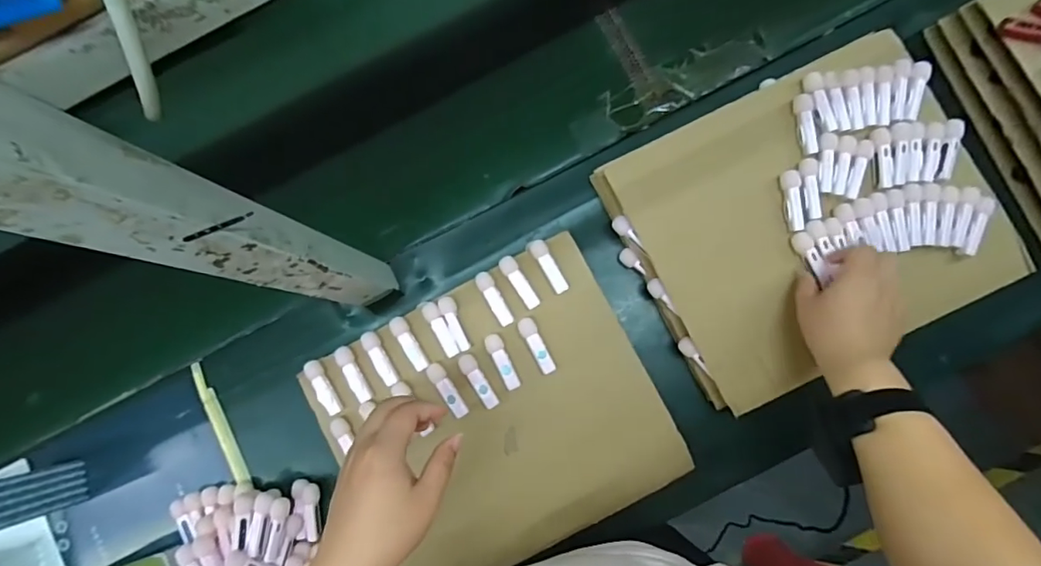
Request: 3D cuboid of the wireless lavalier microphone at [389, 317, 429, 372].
[{"bbox_3d":[-0.122,0.067,0.570,0.017,0.011,0.066,-31,80,0],"label":"wireless lavalier microphone"}]

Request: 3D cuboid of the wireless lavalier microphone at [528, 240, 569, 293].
[{"bbox_3d":[0.032,-0.019,0.568,0.019,0.013,0.064,-32,80,0],"label":"wireless lavalier microphone"}]

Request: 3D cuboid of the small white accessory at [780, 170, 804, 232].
[{"bbox_3d":[0.285,-0.086,0.537,0.016,0.019,0.064,-6,81,4],"label":"small white accessory"}]

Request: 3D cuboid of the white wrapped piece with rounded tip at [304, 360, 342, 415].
[{"bbox_3d":[-0.220,0.116,0.571,0.019,0.010,0.065,-28,80,0],"label":"white wrapped piece with rounded tip"}]

